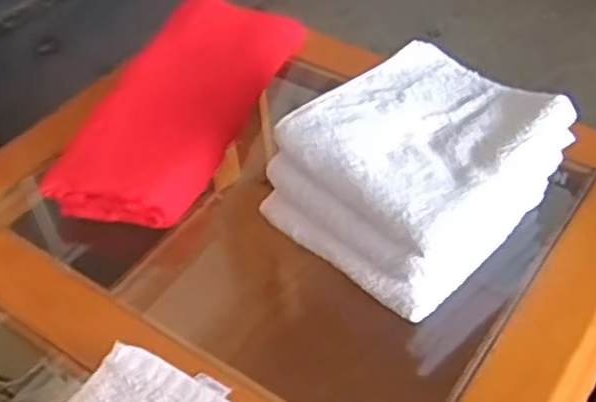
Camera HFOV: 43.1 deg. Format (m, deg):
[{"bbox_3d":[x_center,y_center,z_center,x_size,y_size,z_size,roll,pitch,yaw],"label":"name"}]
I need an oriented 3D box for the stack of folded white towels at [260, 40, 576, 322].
[{"bbox_3d":[0.094,-0.031,0.610,0.166,0.084,0.191,31,55,30],"label":"stack of folded white towels"}]

